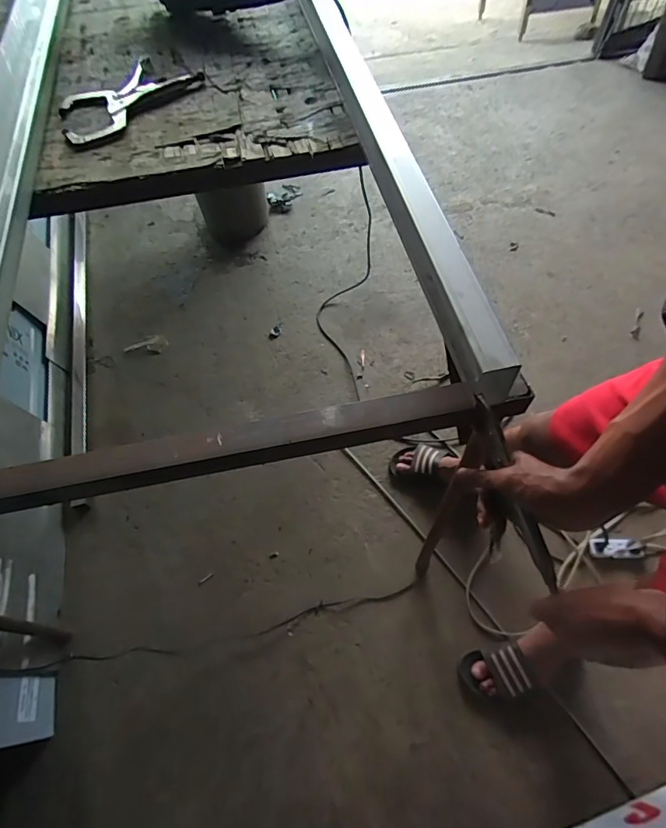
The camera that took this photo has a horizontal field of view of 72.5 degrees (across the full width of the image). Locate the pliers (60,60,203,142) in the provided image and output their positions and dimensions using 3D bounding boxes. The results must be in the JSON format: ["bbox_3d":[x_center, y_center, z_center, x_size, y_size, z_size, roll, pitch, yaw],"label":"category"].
[{"bbox_3d":[-0.396,-0.597,0.846,0.174,0.017,0.280,38,68,20],"label":"pliers"}]

